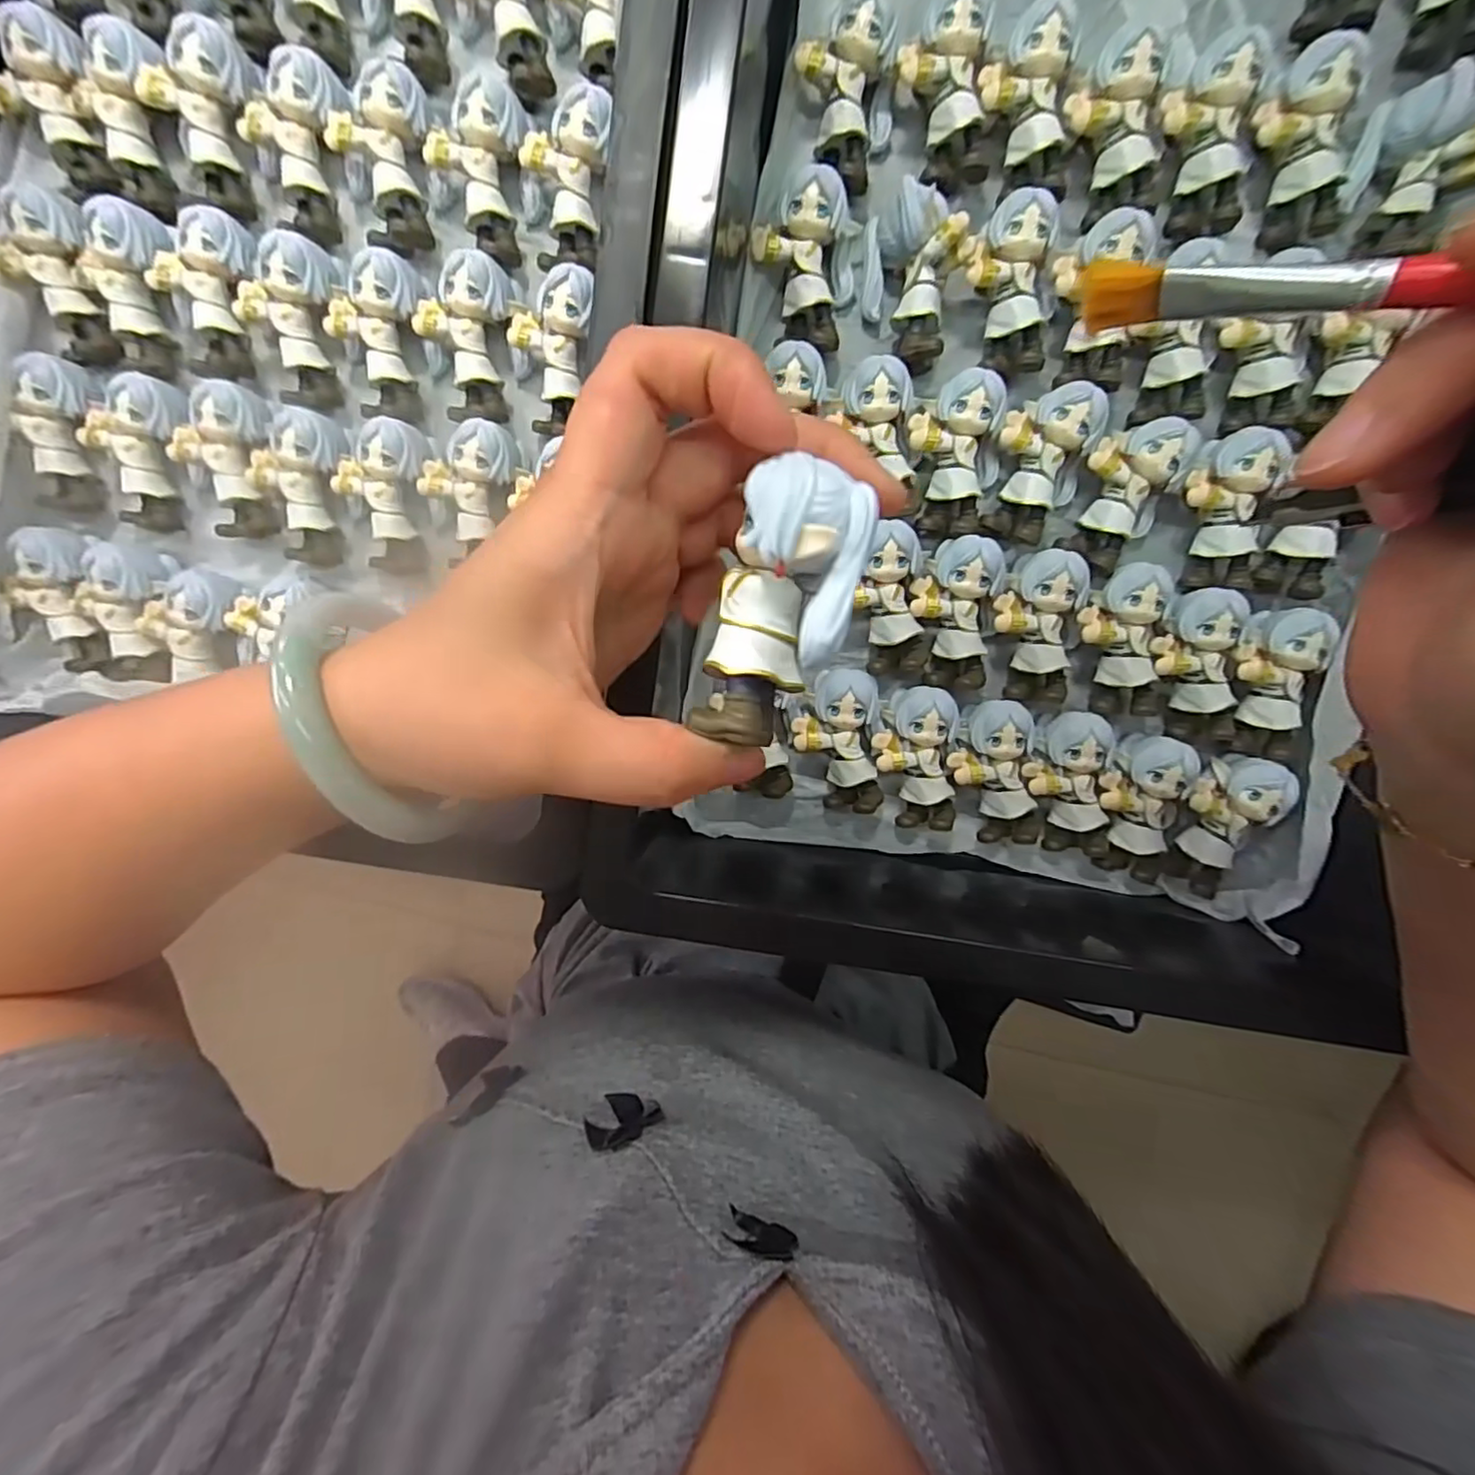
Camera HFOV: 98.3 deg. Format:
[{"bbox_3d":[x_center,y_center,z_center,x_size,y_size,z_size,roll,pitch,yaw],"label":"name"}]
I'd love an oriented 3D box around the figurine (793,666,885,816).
[{"bbox_3d":[0.047,0.002,0.282,0.039,0.022,0.063,-19,97,5],"label":"figurine"}]

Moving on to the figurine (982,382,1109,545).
[{"bbox_3d":[0.125,-0.111,0.262,0.037,0.023,0.058,3,98,2],"label":"figurine"}]

